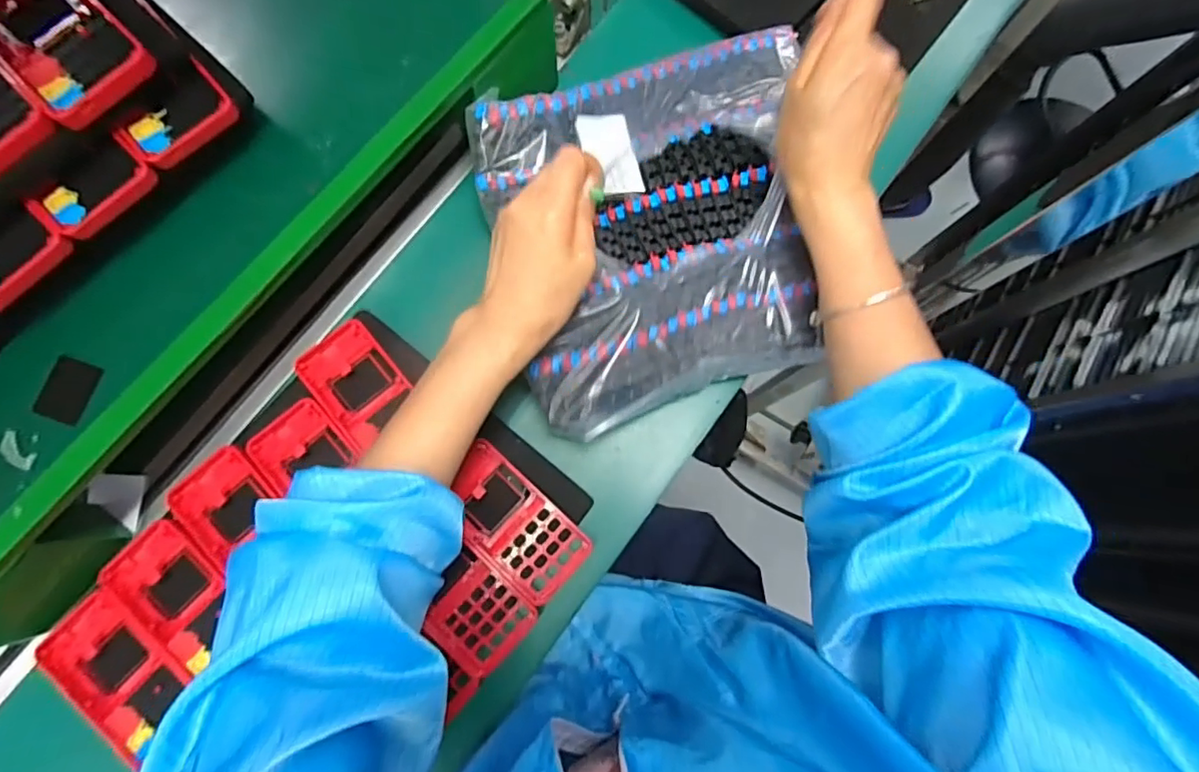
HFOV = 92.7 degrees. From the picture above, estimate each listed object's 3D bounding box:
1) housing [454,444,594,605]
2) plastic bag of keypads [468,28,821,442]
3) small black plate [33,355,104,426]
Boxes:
[{"bbox_3d":[-0.065,0.104,0.428,0.115,0.014,0.062,42,81,7],"label":"housing"},{"bbox_3d":[0.052,-0.128,0.436,0.257,0.035,0.267,-17,79,-4],"label":"plastic bag of keypads"},{"bbox_3d":[-0.330,0.003,0.355,0.031,0.005,0.039,20,79,3],"label":"small black plate"}]

